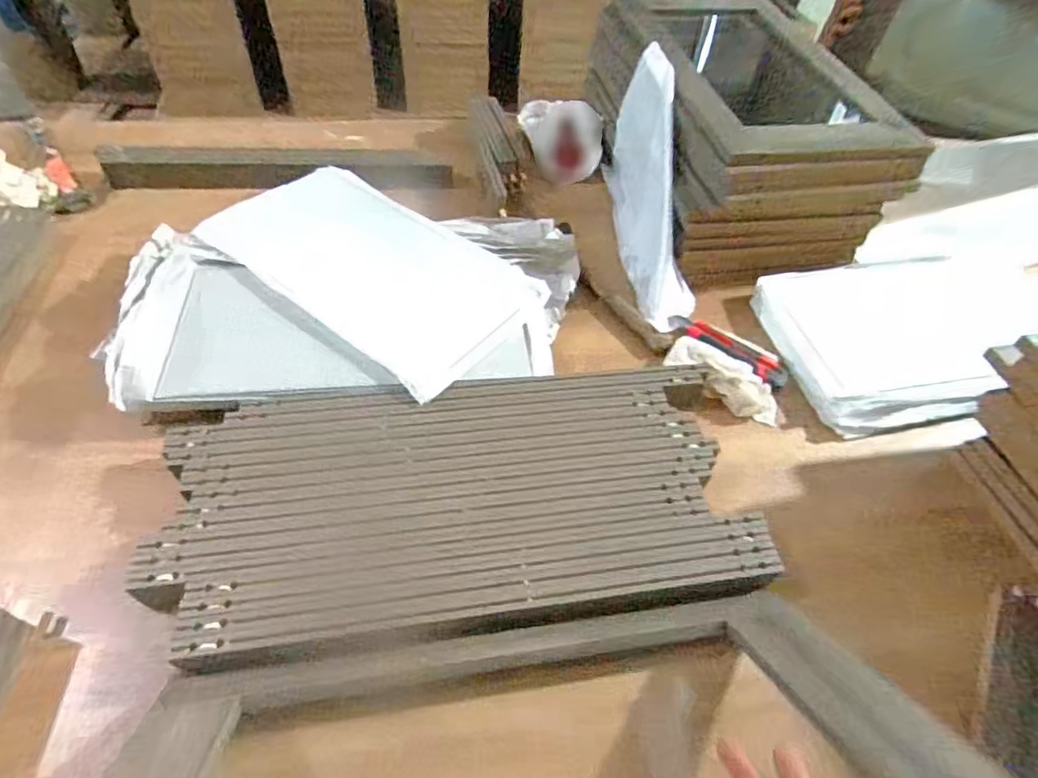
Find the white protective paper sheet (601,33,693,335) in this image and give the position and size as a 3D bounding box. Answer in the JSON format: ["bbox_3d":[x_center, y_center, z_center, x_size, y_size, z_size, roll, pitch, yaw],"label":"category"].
[{"bbox_3d":[0.207,-0.297,0.838,0.064,0.212,0.434,4,57,-16],"label":"white protective paper sheet"}]

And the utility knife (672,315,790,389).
[{"bbox_3d":[0.276,-0.057,0.748,0.054,0.015,0.164,-35,62,-28],"label":"utility knife"}]

